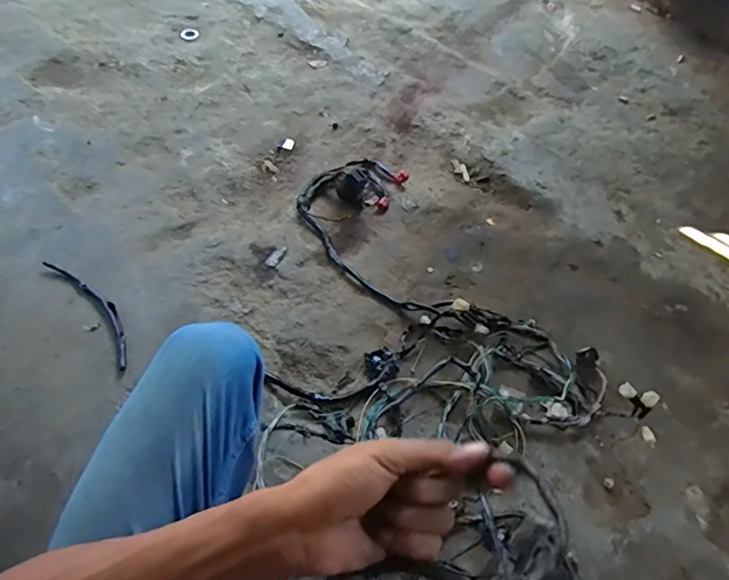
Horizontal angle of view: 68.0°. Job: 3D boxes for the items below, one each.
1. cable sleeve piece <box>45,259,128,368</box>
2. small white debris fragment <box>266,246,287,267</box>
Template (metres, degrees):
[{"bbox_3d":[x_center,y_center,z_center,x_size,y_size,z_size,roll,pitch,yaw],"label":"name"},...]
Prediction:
[{"bbox_3d":[-0.472,0.030,0.945,0.051,0.014,0.272,-35,67,-24],"label":"cable sleeve piece"},{"bbox_3d":[-0.172,-0.066,1.065,0.023,0.004,0.055,30,60,14],"label":"small white debris fragment"}]

